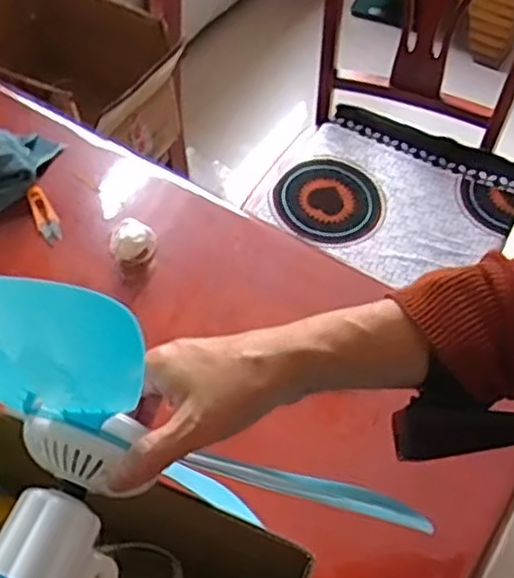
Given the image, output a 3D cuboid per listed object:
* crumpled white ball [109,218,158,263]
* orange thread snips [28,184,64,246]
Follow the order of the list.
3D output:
[{"bbox_3d":[-0.145,-0.058,0.831,0.053,0.037,0.043,-15,56,-10],"label":"crumpled white ball"},{"bbox_3d":[-0.263,-0.093,0.872,0.025,0.009,0.094,-23,58,-15],"label":"orange thread snips"}]

